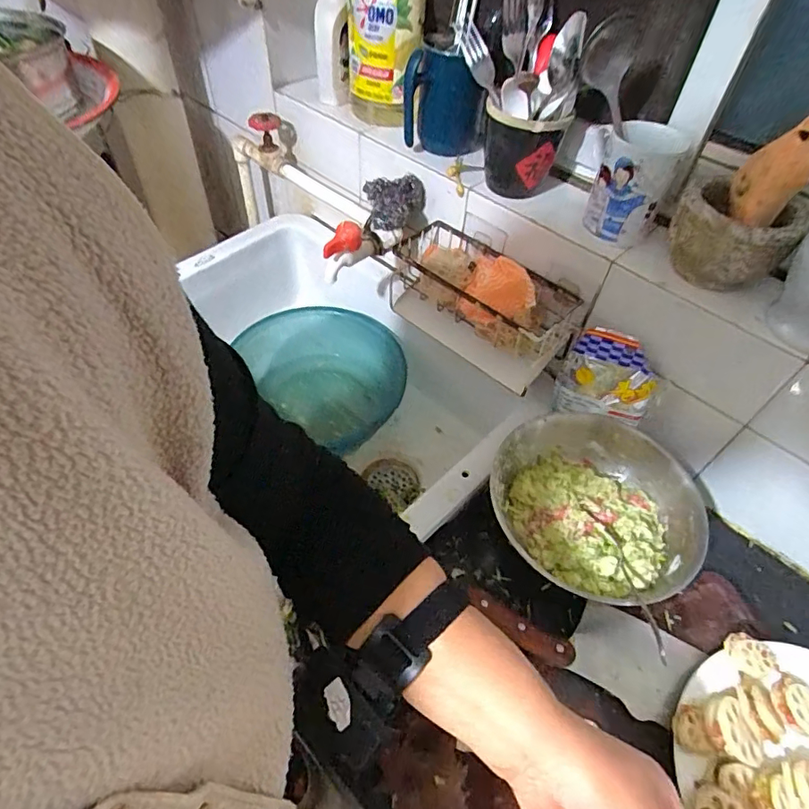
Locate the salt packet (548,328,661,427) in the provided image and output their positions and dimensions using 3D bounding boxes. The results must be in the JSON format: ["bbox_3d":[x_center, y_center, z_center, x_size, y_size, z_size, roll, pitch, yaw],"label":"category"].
[{"bbox_3d":[0.239,-0.028,0.583,0.108,0.103,0.042,17,52,10],"label":"salt packet"}]

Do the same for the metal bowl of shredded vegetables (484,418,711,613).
[{"bbox_3d":[0.207,0.111,0.548,0.219,0.089,0.214,2,51,-2],"label":"metal bowl of shredded vegetables"}]

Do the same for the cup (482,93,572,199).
[{"bbox_3d":[0.136,-0.304,0.594,0.098,0.100,0.094,2,51,-2],"label":"cup"}]

